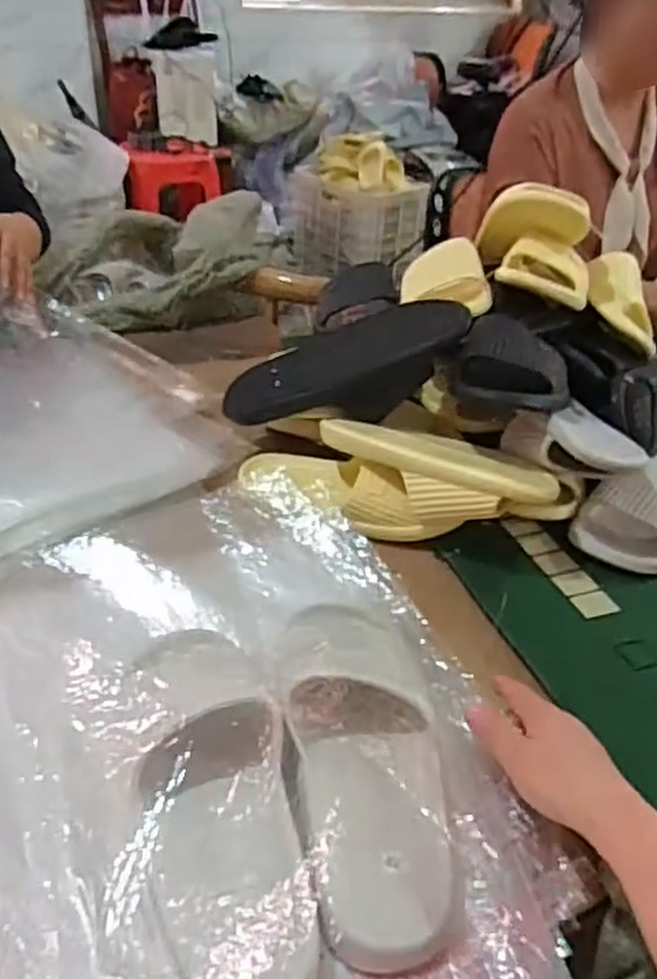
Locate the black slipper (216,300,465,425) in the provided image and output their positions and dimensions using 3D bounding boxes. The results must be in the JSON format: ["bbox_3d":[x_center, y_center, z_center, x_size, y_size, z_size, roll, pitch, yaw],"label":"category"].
[{"bbox_3d":[0.020,-0.123,0.831,0.272,0.074,0.083,-16,32,17],"label":"black slipper"}]

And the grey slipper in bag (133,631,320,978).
[{"bbox_3d":[-0.073,0.171,0.489,0.088,0.062,0.271,-6,37,-12],"label":"grey slipper in bag"}]

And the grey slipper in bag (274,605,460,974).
[{"bbox_3d":[0.026,0.169,0.526,0.109,0.069,0.270,-3,36,-8],"label":"grey slipper in bag"}]

